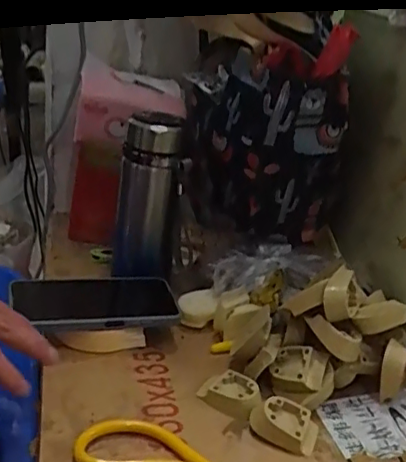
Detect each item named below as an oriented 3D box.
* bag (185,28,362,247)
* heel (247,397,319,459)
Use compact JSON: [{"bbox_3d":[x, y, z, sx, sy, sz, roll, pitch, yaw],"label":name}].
[{"bbox_3d":[0.059,-0.086,0.644,0.172,0.230,0.097,11,26,7],"label":"bag"},{"bbox_3d":[0.069,0.160,0.500,0.055,0.022,0.038,16,27,21],"label":"heel"}]

